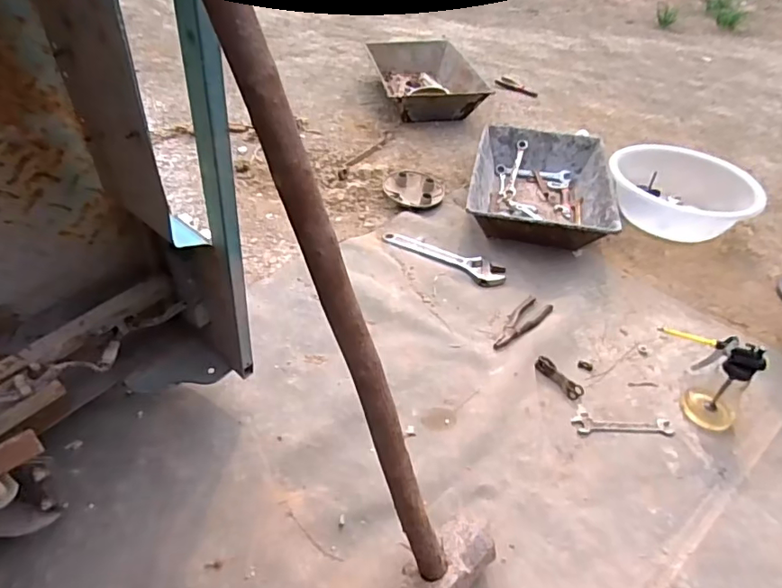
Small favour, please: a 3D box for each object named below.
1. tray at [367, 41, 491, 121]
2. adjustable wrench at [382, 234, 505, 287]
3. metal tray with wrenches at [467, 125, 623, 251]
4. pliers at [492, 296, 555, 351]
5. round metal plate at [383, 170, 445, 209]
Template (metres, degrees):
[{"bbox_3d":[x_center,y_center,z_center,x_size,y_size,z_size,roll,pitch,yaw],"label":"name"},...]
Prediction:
[{"bbox_3d":[0.114,-0.724,1.806,0.312,0.107,0.479,-5,43,-10],"label":"tray"},{"bbox_3d":[0.116,-0.086,1.158,0.283,0.015,0.066,27,47,23],"label":"adjustable wrench"},{"bbox_3d":[0.366,-0.267,1.320,0.321,0.105,0.450,12,43,8],"label":"metal tray with wrenches"},{"bbox_3d":[0.241,0.055,1.000,0.163,0.009,0.055,-31,53,-33],"label":"pliers"},{"bbox_3d":[0.061,-0.272,1.351,0.153,0.037,0.153,3,42,-2],"label":"round metal plate"}]

